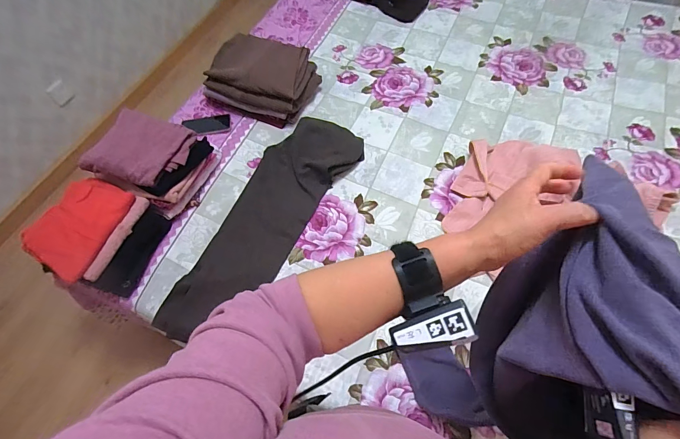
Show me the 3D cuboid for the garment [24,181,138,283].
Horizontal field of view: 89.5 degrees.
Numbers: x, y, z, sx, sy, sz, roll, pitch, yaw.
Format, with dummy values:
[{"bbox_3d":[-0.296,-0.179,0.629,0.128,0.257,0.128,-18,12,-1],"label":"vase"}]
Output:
[{"bbox_3d":[-0.661,0.007,0.856,0.257,0.039,0.239,21,78,25],"label":"garment"}]

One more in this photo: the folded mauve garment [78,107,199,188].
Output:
[{"bbox_3d":[-0.524,-0.187,0.902,0.222,0.048,0.199,14,63,11],"label":"folded mauve garment"}]

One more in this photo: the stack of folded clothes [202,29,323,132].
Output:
[{"bbox_3d":[-0.262,-0.478,1.154,0.323,0.144,0.241,17,63,12],"label":"stack of folded clothes"}]

